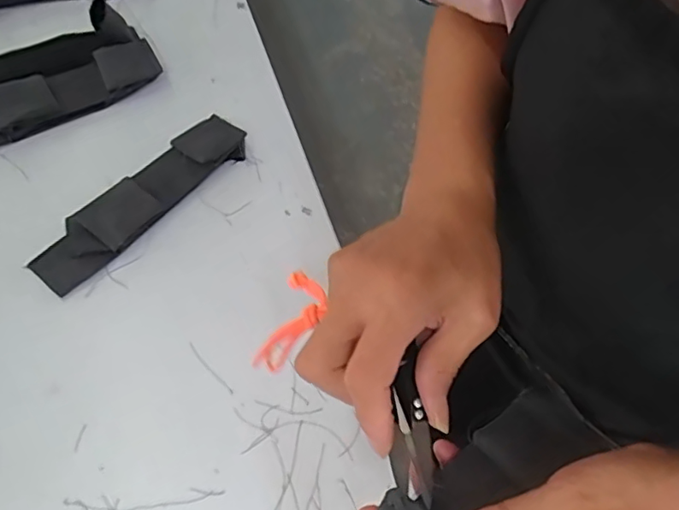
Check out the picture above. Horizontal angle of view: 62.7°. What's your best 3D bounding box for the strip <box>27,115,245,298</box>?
[{"bbox_3d":[-0.159,-0.048,0.452,0.049,0.018,0.193,39,65,16],"label":"strip"}]

